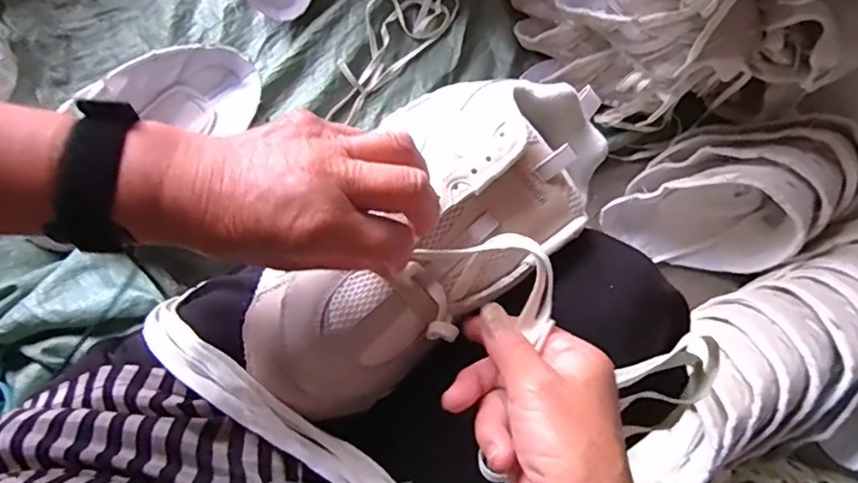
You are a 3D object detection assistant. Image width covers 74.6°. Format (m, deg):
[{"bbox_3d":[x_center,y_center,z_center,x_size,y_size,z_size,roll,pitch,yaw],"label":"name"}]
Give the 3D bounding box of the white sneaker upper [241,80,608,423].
[{"bbox_3d":[-0.003,-0.005,0.347,0.259,0.070,0.121,-44,82,-2],"label":"white sneaker upper"}]

